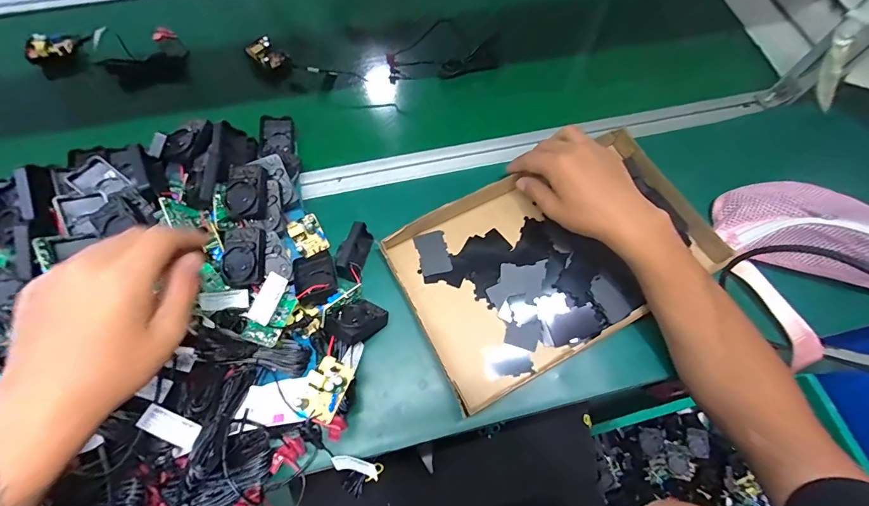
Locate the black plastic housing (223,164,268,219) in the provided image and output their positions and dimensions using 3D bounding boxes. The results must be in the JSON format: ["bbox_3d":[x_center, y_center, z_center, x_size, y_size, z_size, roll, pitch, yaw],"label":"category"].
[{"bbox_3d":[-0.205,-0.067,0.412,0.040,0.020,0.059,-4,77,6],"label":"black plastic housing"}]

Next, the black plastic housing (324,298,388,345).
[{"bbox_3d":[-0.078,0.068,0.385,0.043,0.062,0.021,27,115,19],"label":"black plastic housing"}]

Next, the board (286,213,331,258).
[{"bbox_3d":[-0.148,-0.022,0.438,0.035,0.012,0.048,-27,70,-13],"label":"board"}]

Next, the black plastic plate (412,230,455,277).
[{"bbox_3d":[-0.001,0.001,0.439,0.035,0.004,0.052,-13,68,-8],"label":"black plastic plate"}]

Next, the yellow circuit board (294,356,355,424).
[{"bbox_3d":[-0.099,0.122,0.341,0.035,0.017,0.052,22,67,7],"label":"yellow circuit board"}]

